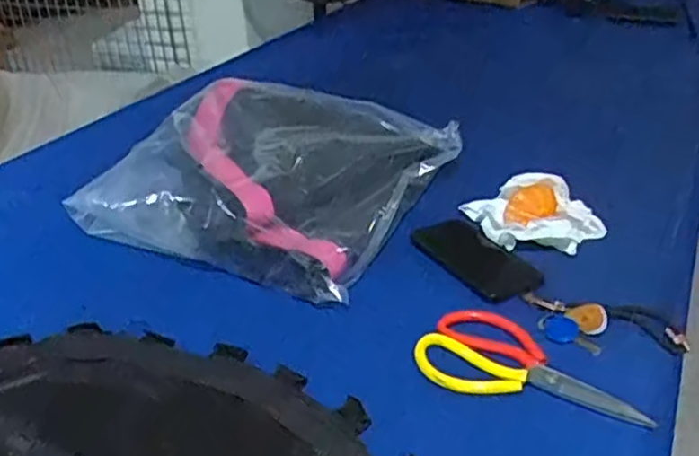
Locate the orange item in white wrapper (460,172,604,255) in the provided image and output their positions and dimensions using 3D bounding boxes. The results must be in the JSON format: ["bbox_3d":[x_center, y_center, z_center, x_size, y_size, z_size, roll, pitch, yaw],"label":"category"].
[{"bbox_3d":[0.219,-0.022,0.827,0.171,0.049,0.100,10,35,23],"label":"orange item in white wrapper"}]

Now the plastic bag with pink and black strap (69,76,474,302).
[{"bbox_3d":[-0.103,-0.083,0.903,0.386,0.095,0.362,11,35,25],"label":"plastic bag with pink and black strap"}]

